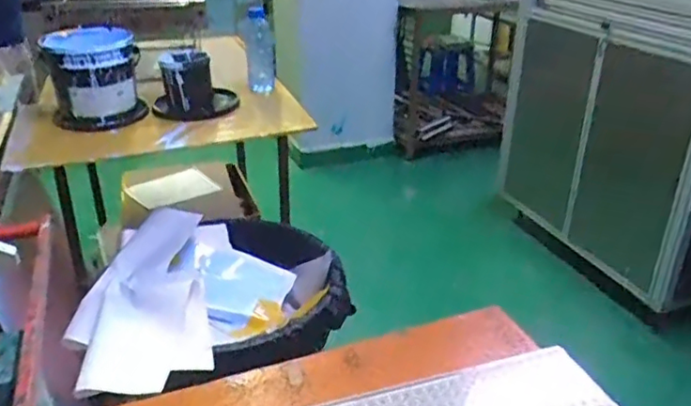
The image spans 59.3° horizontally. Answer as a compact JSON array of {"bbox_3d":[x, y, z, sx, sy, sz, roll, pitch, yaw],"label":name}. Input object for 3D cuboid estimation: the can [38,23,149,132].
[{"bbox_3d":[-0.608,-0.309,1.481,0.211,0.197,0.211,-6,28,-13],"label":"can"}]

